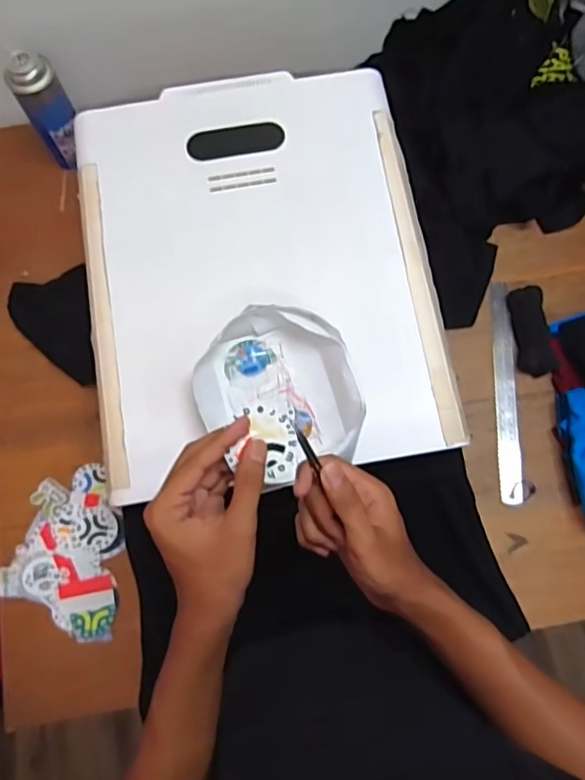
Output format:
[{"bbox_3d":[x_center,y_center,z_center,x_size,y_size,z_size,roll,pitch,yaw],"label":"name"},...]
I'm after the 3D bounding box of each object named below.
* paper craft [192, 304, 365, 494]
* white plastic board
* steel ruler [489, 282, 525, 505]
[{"bbox_3d":[-0.012,0.002,0.578,0.175,0.057,0.179,0,75,1],"label":"paper craft"},{"bbox_3d":[-0.041,-0.150,0.648,0.396,0.029,0.492,-10,76,-2],"label":"white plastic board"},{"bbox_3d":[0.304,-0.002,0.779,0.030,0.007,0.318,-1,77,10],"label":"steel ruler"}]

